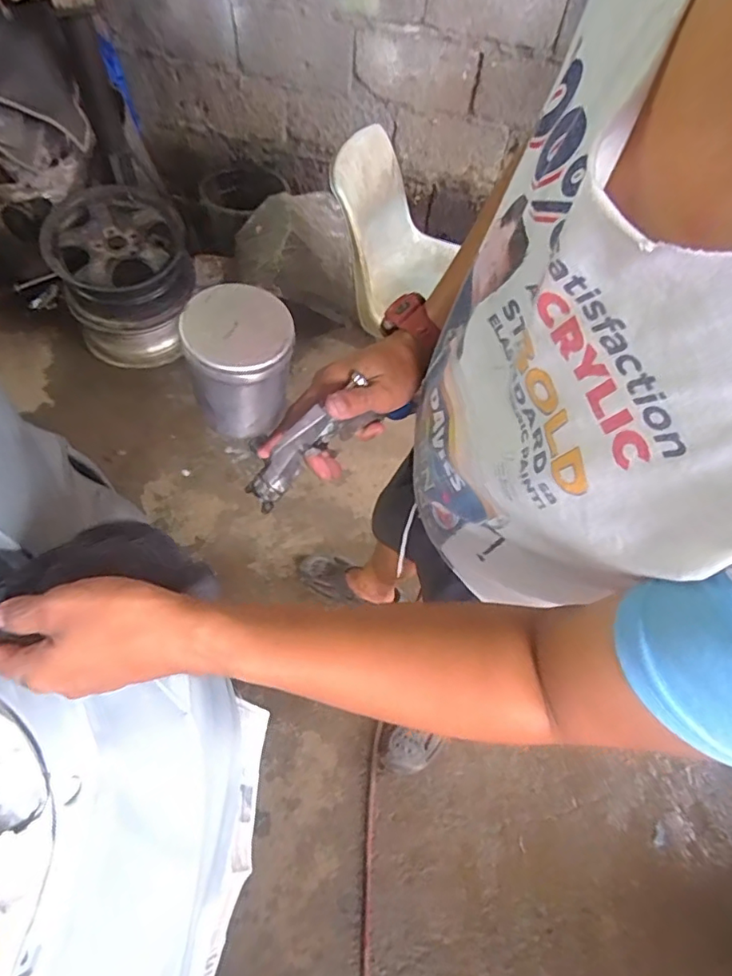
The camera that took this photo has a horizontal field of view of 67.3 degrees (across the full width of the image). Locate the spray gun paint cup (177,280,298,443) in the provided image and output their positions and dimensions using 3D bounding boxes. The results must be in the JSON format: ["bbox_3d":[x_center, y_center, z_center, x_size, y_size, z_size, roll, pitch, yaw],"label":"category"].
[{"bbox_3d":[-0.094,-0.093,0.426,0.074,0.094,0.072,3,58,-4],"label":"spray gun paint cup"}]

